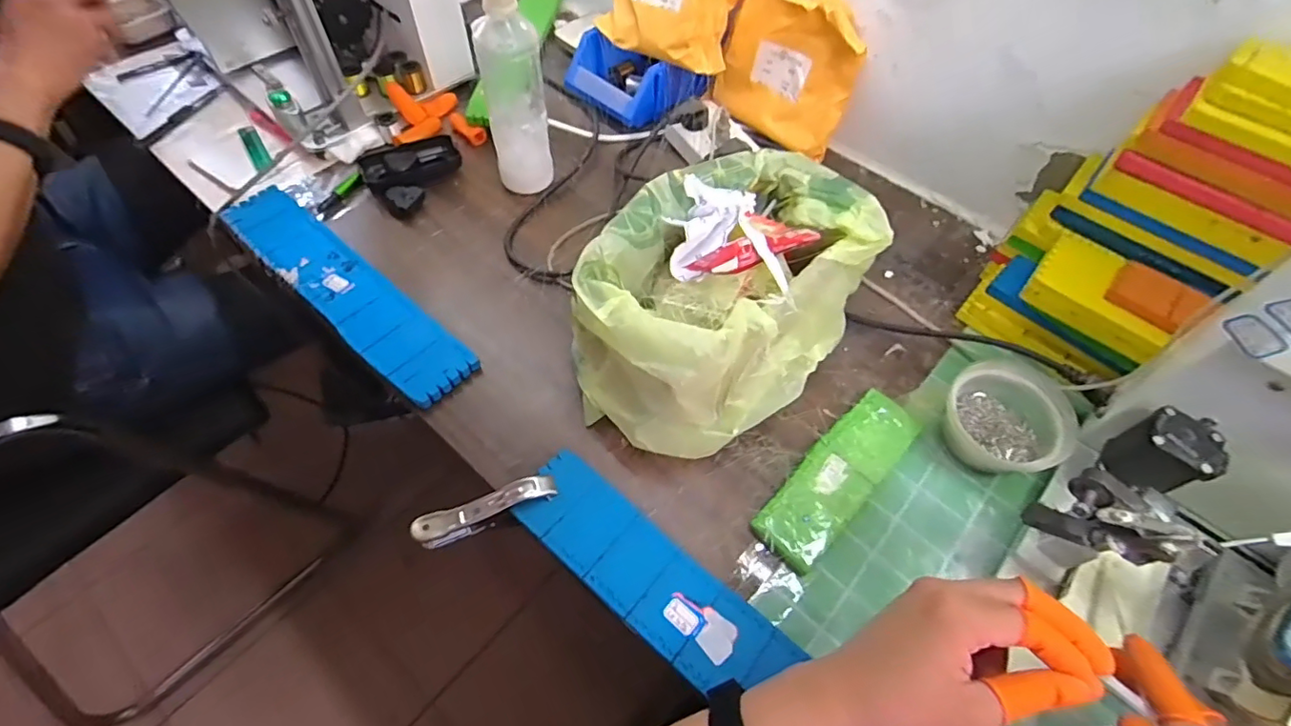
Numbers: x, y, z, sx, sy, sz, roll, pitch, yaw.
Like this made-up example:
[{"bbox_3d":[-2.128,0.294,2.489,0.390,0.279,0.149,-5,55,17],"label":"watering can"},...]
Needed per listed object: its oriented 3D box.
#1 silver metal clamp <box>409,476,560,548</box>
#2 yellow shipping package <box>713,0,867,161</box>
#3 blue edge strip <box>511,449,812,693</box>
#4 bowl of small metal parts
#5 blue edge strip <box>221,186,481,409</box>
[{"bbox_3d":[-0.130,0.122,0.469,0.114,0.039,0.021,-16,59,-12],"label":"silver metal clamp"},{"bbox_3d":[0.167,-0.350,0.676,0.168,0.163,0.016,40,56,19],"label":"yellow shipping package"},{"bbox_3d":[0.042,0.194,0.420,0.338,0.016,0.068,38,64,20],"label":"blue edge strip"},{"bbox_3d":[0.309,0.048,0.495,0.089,0.054,0.094,1,57,-2],"label":"bowl of small metal parts"},{"bbox_3d":[-0.308,-0.079,0.579,0.349,0.016,0.070,37,63,20],"label":"blue edge strip"}]

